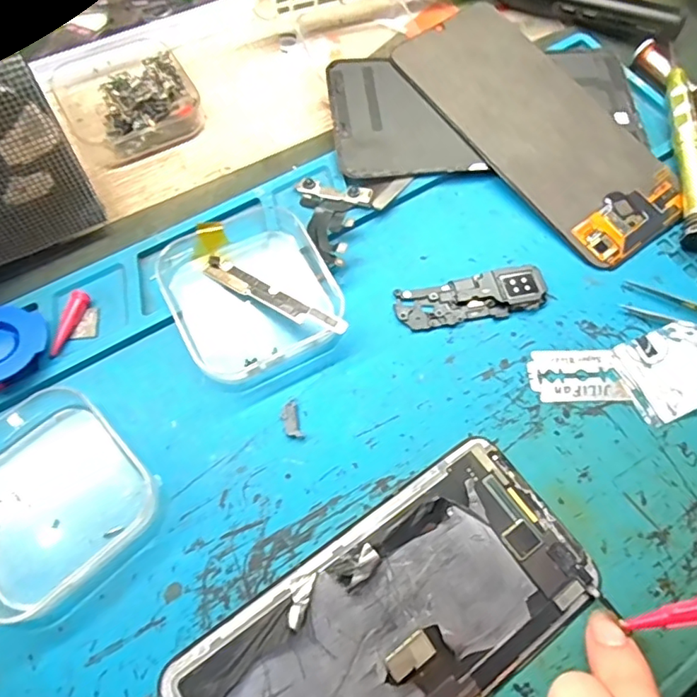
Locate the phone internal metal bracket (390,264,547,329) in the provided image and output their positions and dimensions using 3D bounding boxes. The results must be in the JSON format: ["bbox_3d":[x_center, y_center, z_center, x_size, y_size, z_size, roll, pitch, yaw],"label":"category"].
[{"bbox_3d":[0.053,-0.022,0.231,0.065,0.004,0.022,-13,68,-8],"label":"phone internal metal bracket"}]

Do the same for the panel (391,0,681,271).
[{"bbox_3d":[0.092,-0.107,0.263,0.069,0.004,0.148,-36,77,-15],"label":"panel"}]

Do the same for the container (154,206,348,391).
[{"bbox_3d":[-0.039,-0.024,0.219,0.062,0.020,0.068,-24,70,-12],"label":"container"}]

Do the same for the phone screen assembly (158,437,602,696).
[{"bbox_3d":[0.014,0.091,0.176,0.136,0.008,0.066,-32,72,-15],"label":"phone screen assembly"}]

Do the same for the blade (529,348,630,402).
[{"bbox_3d":[0.091,0.010,0.218,0.037,0.004,0.022,-2,67,-3],"label":"blade"}]

